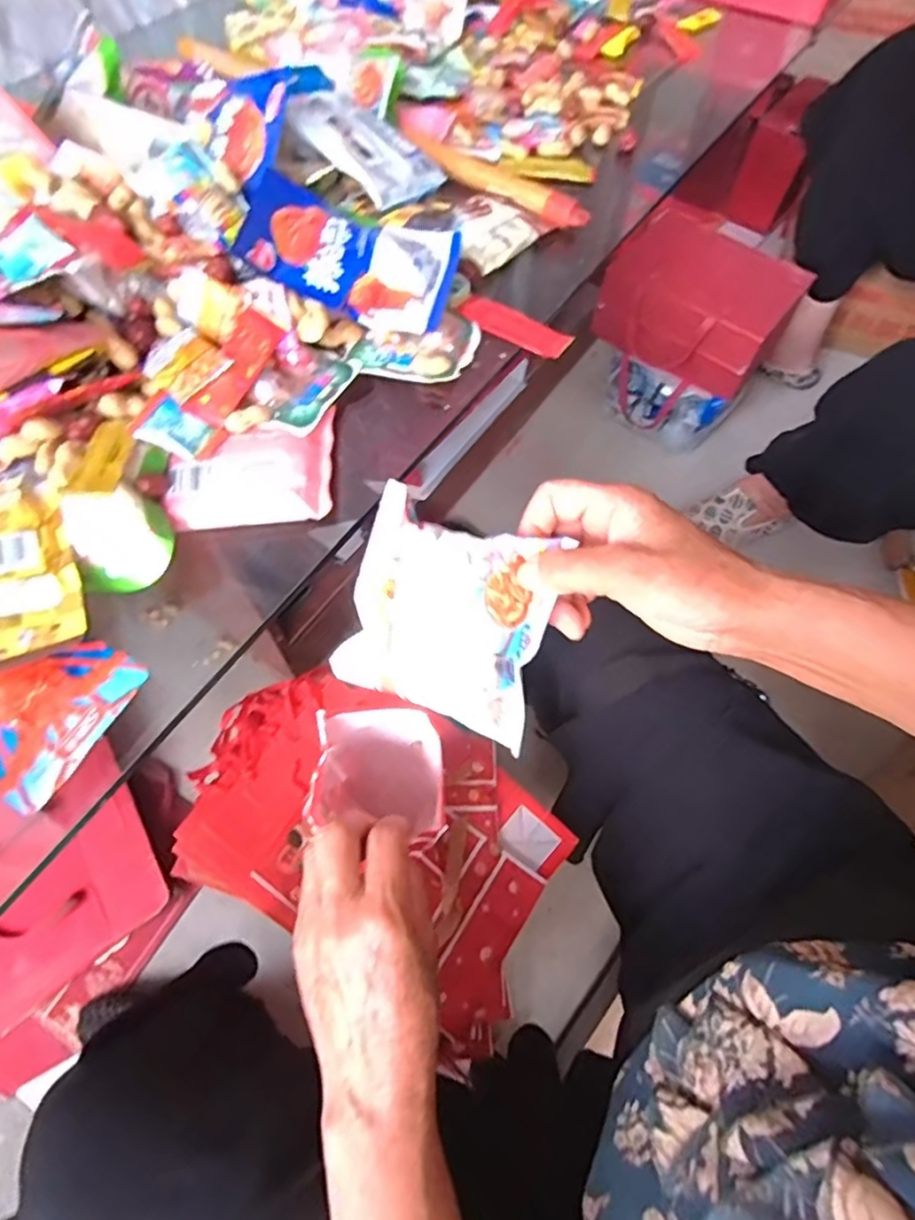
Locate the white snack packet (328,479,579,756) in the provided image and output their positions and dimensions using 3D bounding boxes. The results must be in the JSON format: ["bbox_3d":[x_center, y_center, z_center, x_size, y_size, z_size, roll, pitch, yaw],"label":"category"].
[{"bbox_3d":[-0.005,0.005,0.334,0.108,0.034,0.108,18,102,1],"label":"white snack packet"}]

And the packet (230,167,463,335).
[{"bbox_3d":[-0.093,-0.301,0.518,0.179,0.030,0.116,16,66,-7],"label":"packet"}]

